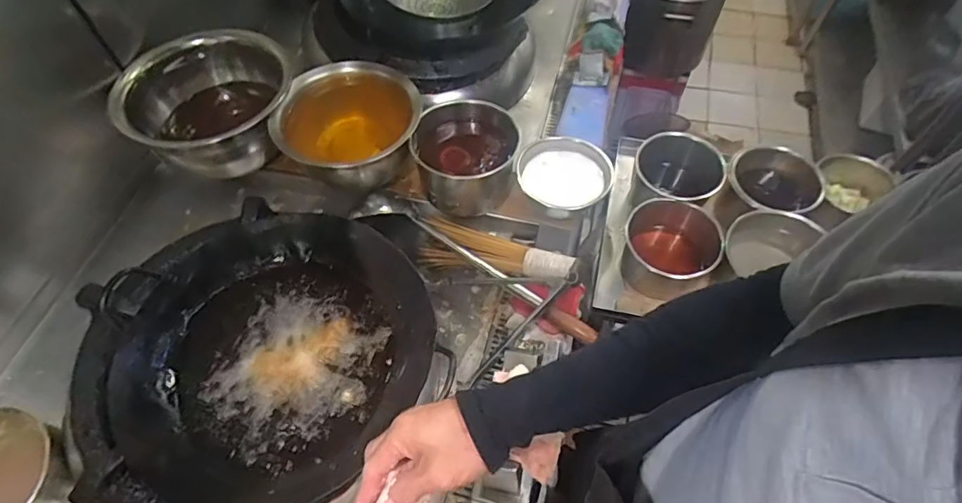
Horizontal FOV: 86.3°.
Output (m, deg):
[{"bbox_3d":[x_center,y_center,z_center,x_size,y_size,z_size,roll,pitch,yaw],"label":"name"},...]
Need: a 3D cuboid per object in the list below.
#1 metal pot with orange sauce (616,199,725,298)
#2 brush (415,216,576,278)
[{"bbox_3d":[0.329,-0.001,0.895,0.141,0.110,0.150,-1,58,1],"label":"metal pot with orange sauce"},{"bbox_3d":[0.022,0.001,0.894,0.285,0.047,0.091,11,58,26],"label":"brush"}]

